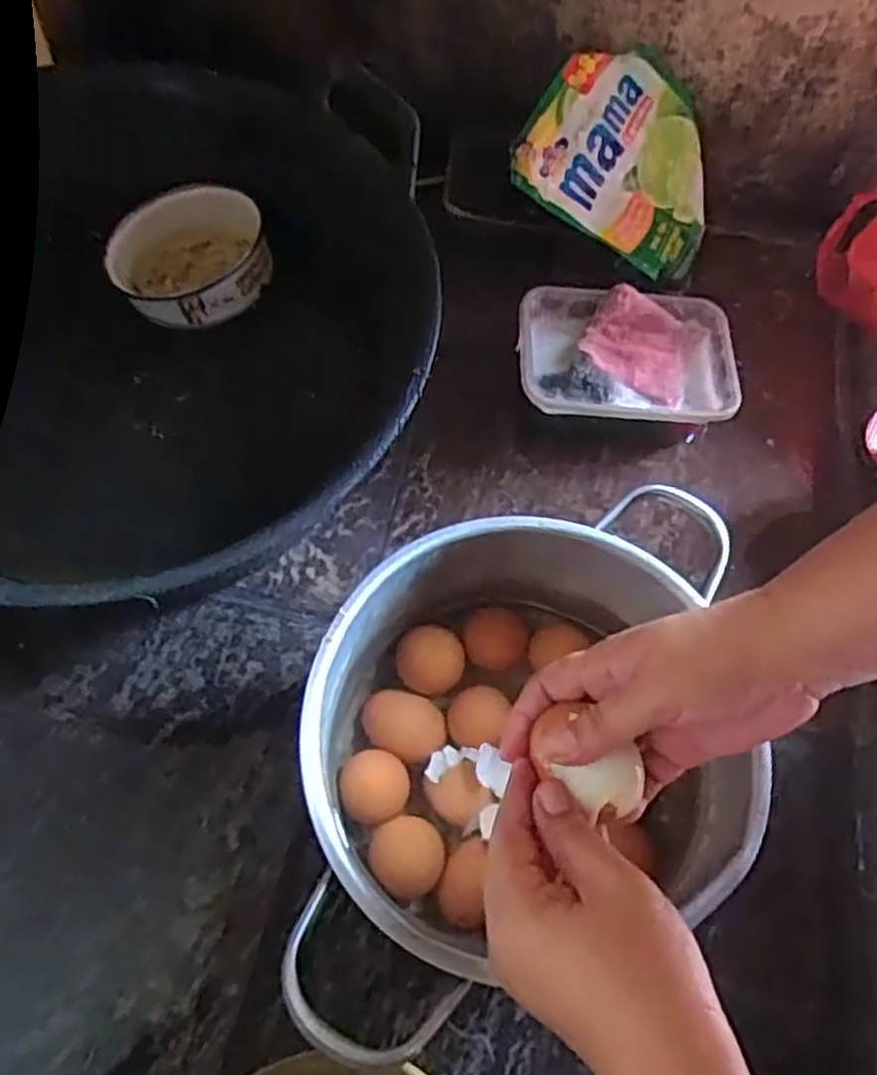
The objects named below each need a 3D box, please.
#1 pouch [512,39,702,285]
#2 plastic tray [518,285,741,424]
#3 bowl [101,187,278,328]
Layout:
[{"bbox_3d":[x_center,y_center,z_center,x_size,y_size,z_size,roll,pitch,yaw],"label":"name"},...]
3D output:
[{"bbox_3d":[0.167,-0.322,0.645,0.178,0.037,0.146,29,95,-19],"label":"pouch"},{"bbox_3d":[0.151,-0.145,0.612,0.171,0.033,0.112,2,63,-4],"label":"plastic tray"},{"bbox_3d":[-0.180,-0.209,0.577,0.109,0.052,0.114,2,63,-4],"label":"bowl"}]

